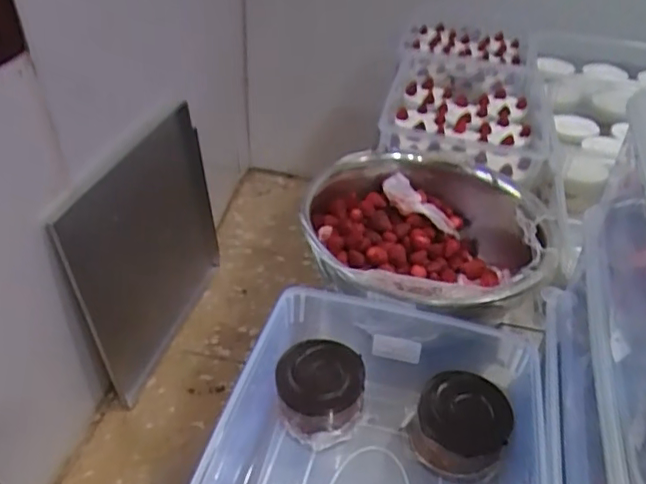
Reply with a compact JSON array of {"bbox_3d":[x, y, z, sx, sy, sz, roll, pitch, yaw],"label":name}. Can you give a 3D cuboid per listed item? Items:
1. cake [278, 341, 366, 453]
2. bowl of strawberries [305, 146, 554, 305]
[{"bbox_3d":[-0.002,0.171,0.661,0.094,0.075,0.097,2,39,-2],"label":"cake"},{"bbox_3d":[0.136,0.002,0.816,0.311,0.137,0.326,2,39,-2],"label":"bowl of strawberries"}]

